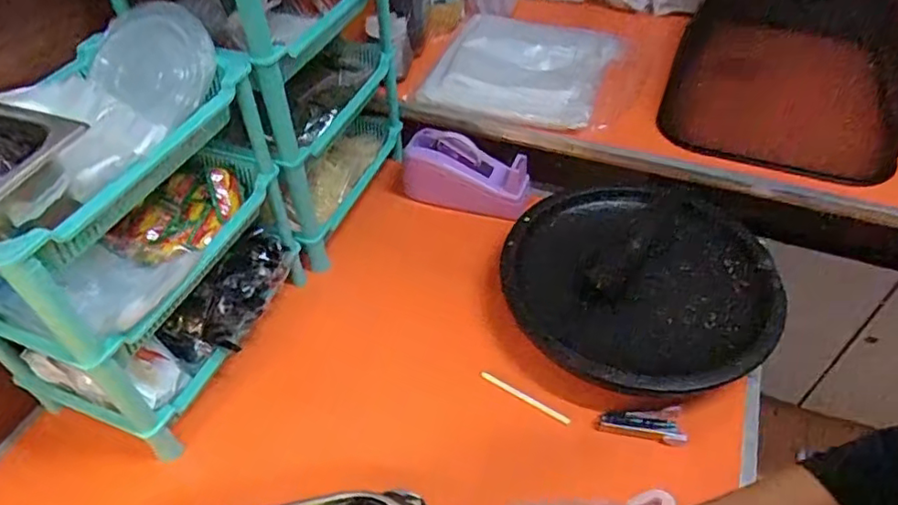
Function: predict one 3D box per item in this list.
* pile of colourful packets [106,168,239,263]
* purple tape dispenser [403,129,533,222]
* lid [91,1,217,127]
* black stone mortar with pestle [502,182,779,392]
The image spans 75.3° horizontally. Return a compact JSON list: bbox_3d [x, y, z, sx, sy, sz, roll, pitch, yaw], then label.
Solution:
[{"bbox_3d":[-0.305,-0.043,0.668,0.082,0.047,0.139,9,47,10],"label":"pile of colourful packets"},{"bbox_3d":[0.022,-0.123,0.906,0.203,0.103,0.061,19,49,19],"label":"purple tape dispenser"},{"bbox_3d":[-0.292,-0.192,0.585,0.098,0.111,0.019,32,9,-16],"label":"lid"},{"bbox_3d":[0.255,0.033,0.772,0.333,0.057,0.325,-1,46,1],"label":"black stone mortar with pestle"}]

